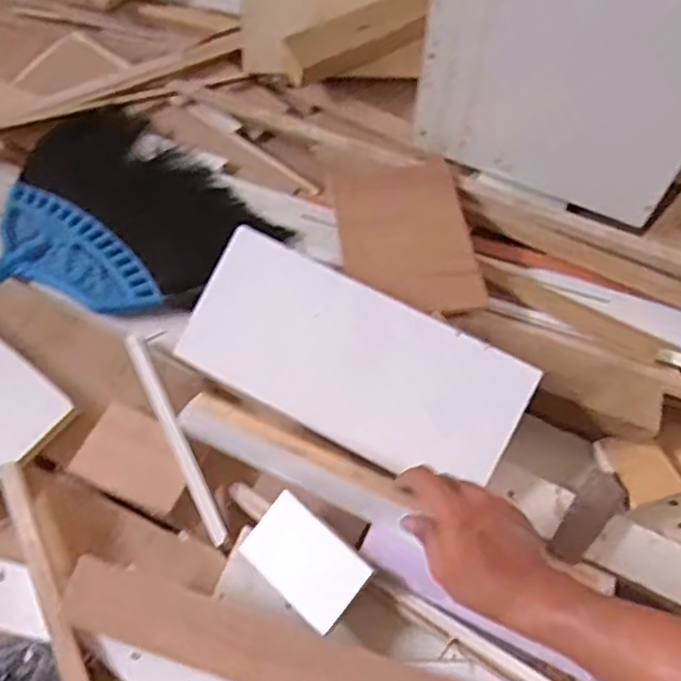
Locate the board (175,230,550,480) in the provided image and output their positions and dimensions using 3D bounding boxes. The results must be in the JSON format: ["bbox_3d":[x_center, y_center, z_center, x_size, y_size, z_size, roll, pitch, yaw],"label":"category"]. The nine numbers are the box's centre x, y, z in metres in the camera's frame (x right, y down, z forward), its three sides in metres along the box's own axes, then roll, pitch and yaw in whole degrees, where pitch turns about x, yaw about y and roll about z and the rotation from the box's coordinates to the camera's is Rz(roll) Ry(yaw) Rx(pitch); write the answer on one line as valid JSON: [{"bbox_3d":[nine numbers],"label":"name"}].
[{"bbox_3d":[0.012,0.021,0.668,0.324,0.014,0.149,27,92,9],"label":"board"}]

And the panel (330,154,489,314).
[{"bbox_3d":[0.071,-0.119,0.759,0.140,0.012,0.205,-8,63,-3],"label":"panel"}]

